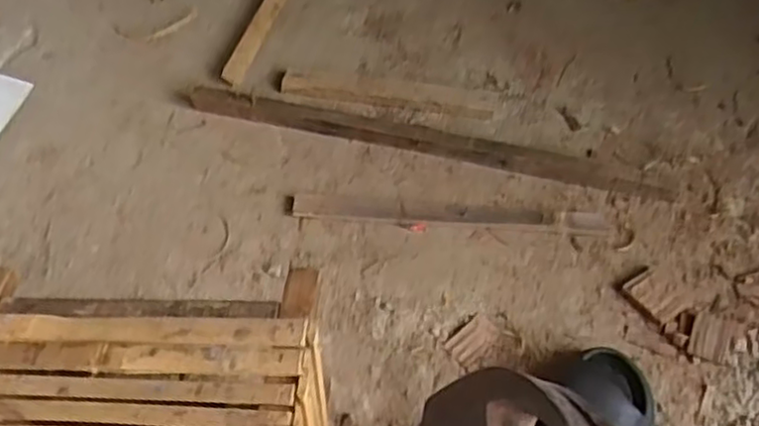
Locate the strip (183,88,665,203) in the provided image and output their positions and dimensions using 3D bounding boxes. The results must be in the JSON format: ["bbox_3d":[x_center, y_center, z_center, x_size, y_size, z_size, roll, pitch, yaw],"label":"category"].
[{"bbox_3d":[0.058,-0.098,0.972,0.655,0.035,0.025,12,51,8],"label":"strip"}]

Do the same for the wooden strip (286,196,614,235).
[{"bbox_3d":[0.090,0.001,0.896,0.402,0.014,0.039,3,50,1],"label":"wooden strip"}]

